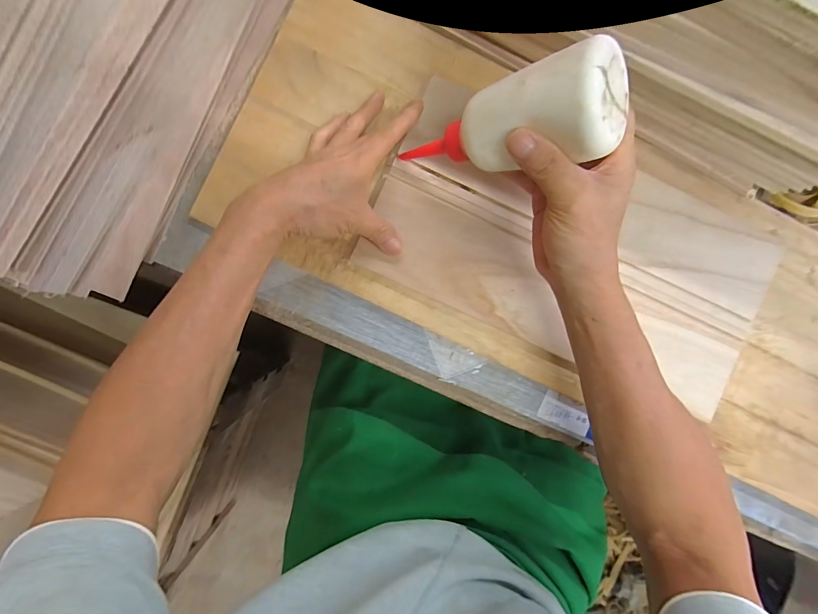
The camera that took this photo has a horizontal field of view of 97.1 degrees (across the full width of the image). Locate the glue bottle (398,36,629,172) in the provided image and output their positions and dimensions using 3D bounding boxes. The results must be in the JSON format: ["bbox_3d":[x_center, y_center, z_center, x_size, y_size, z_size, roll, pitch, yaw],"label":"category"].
[{"bbox_3d":[0.059,-0.118,0.253,0.058,0.155,0.050,7,88,-44],"label":"glue bottle"}]

